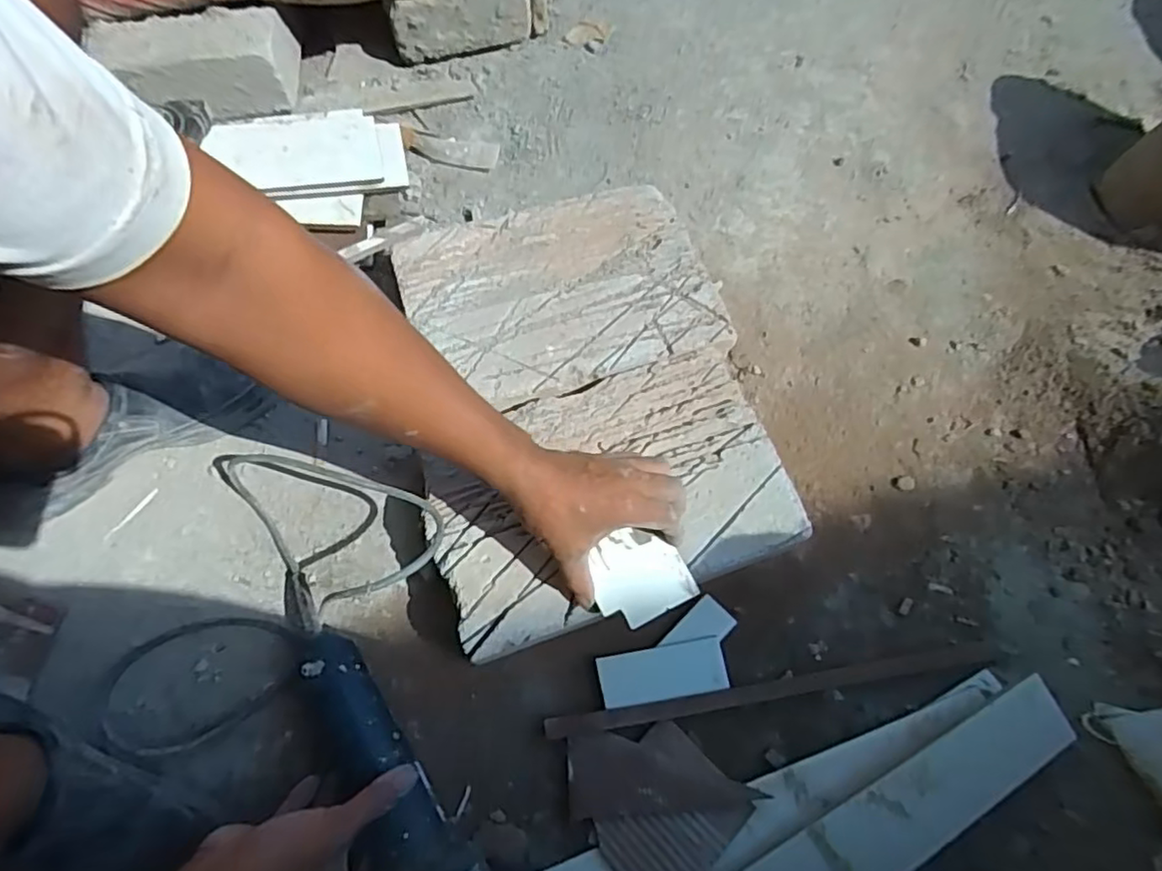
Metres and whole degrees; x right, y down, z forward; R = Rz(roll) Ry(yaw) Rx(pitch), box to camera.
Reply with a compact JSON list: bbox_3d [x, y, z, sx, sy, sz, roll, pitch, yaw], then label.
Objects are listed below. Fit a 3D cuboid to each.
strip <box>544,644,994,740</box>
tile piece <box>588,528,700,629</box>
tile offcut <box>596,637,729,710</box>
[{"bbox_3d":[0.168,0.220,0.548,0.397,0.016,0.015,-8,71,-4],"label":"strip"},{"bbox_3d":[0.045,0.110,0.498,0.073,0.005,0.067,-25,73,-9],"label":"tile piece"},{"bbox_3d":[0.071,0.206,0.550,0.108,0.007,0.042,-9,71,-4],"label":"tile offcut"}]

